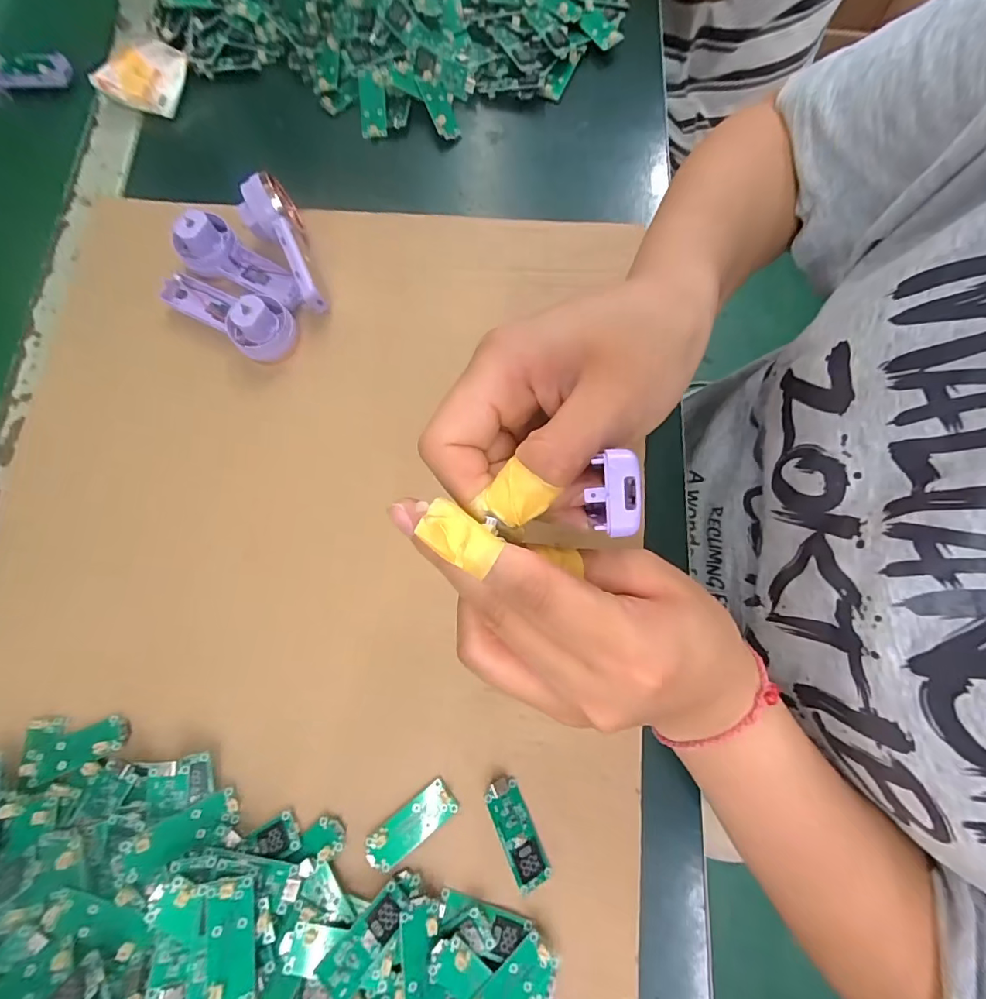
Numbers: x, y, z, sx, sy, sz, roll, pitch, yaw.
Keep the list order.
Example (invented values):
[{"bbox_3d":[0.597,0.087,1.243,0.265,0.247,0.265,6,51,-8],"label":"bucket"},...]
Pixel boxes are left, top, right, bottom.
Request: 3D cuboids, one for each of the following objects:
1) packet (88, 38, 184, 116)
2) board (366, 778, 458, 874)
[{"bbox_3d":[-0.271,-0.324,0.361,0.060,0.024,0.048,9,77,3],"label":"packet"},{"bbox_3d":[-0.043,0.171,0.244,0.050,0.005,0.018,-37,79,-8],"label":"board"}]

